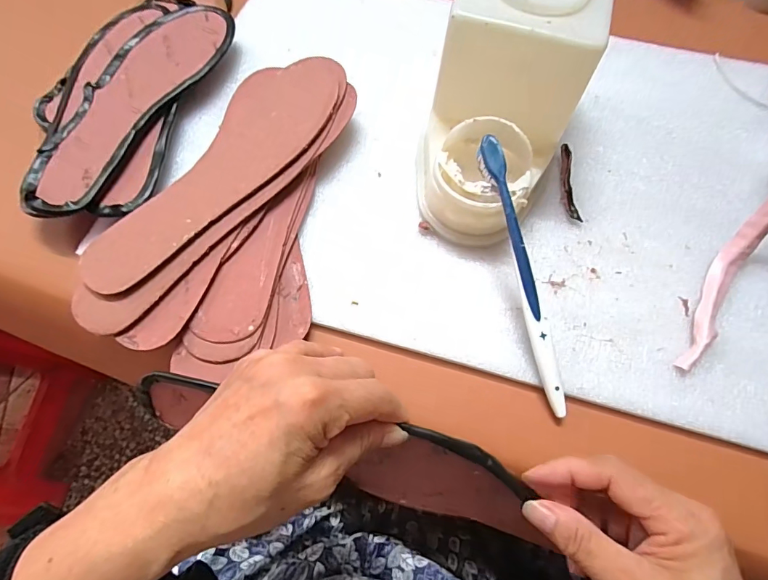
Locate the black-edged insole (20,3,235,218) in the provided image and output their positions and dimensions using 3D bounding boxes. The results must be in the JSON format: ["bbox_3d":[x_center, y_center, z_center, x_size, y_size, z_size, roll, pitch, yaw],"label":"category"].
[{"bbox_3d":[-0.192,-0.154,0.345,0.076,0.006,0.234,14,65,1],"label":"black-edged insole"}]

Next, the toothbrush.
[{"bbox_3d":[0.090,-0.011,0.284,0.014,0.007,0.184,-13,86,-7],"label":"toothbrush"}]

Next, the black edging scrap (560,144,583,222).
[{"bbox_3d":[0.146,-0.086,0.346,0.013,0.007,0.070,0,65,-1],"label":"black edging scrap"}]

